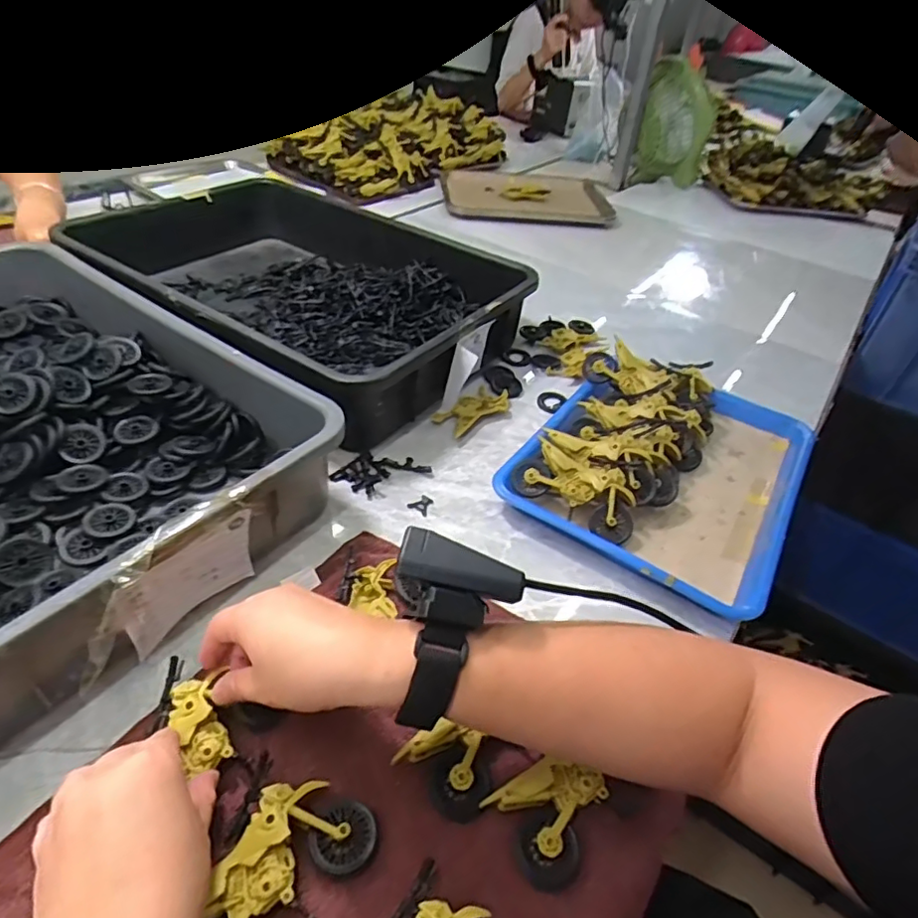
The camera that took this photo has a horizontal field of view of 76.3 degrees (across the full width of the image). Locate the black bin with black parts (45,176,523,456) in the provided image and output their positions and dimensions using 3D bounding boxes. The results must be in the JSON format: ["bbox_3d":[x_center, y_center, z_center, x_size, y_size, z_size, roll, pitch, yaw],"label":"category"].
[{"bbox_3d":[-0.194,-0.222,0.754,0.513,0.096,0.401,29,45,24],"label":"black bin with black parts"}]

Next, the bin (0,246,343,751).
[{"bbox_3d":[-0.392,-0.023,0.495,0.515,0.091,0.354,29,45,24],"label":"bin"}]

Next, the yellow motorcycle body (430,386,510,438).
[{"bbox_3d":[0.016,-0.056,0.665,0.093,0.014,0.047,-29,52,-35],"label":"yellow motorcycle body"}]

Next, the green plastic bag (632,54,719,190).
[{"bbox_3d":[0.490,-0.749,1.346,0.163,0.248,0.070,15,41,10],"label":"green plastic bag"}]

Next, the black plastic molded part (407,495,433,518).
[{"bbox_3d":[-0.034,0.042,0.552,0.021,0.004,0.024,26,44,22],"label":"black plastic molded part"}]

